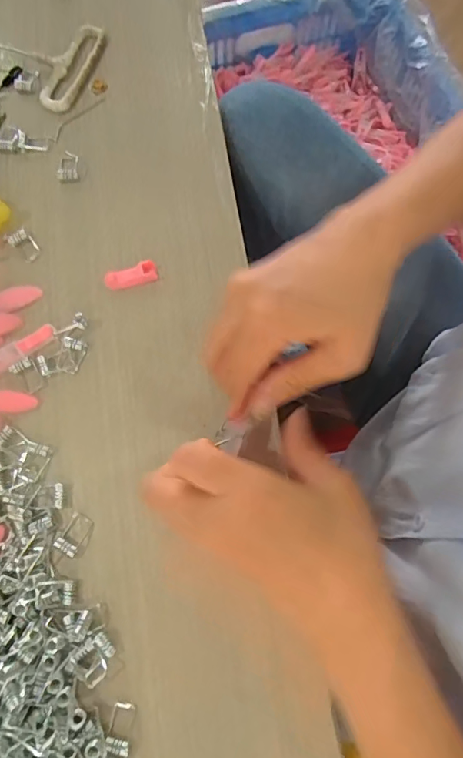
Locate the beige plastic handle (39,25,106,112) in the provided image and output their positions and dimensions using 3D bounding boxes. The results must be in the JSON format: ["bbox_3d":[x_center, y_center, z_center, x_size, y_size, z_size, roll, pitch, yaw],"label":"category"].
[{"bbox_3d":[-0.125,-0.244,0.377,0.029,0.007,0.083,20,74,5],"label":"beige plastic handle"}]

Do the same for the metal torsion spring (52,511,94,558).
[{"bbox_3d":[-0.093,0.090,0.281,0.014,0.004,0.023,26,75,7],"label":"metal torsion spring"}]

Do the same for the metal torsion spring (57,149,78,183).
[{"bbox_3d":[-0.120,-0.156,0.352,0.015,0.004,0.026,-3,73,-1],"label":"metal torsion spring"}]

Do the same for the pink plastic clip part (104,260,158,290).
[{"bbox_3d":[-0.068,-0.069,0.325,0.035,0.012,0.013,-13,74,-4],"label":"pink plastic clip part"}]

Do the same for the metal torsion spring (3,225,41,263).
[{"bbox_3d":[-0.144,-0.095,0.334,0.028,0.006,0.016,43,77,11],"label":"metal torsion spring"}]

